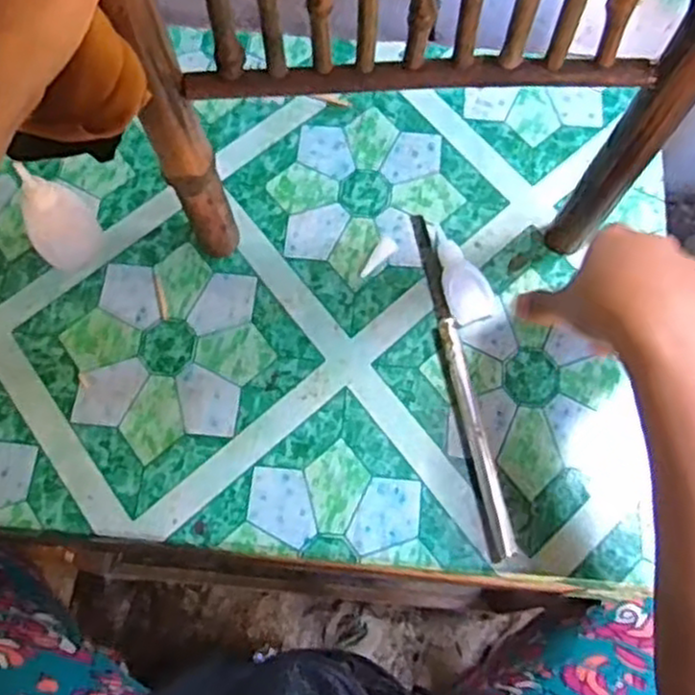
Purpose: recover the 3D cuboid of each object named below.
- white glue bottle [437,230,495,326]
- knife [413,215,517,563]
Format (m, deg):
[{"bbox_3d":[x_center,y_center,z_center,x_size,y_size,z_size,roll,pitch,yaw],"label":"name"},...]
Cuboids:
[{"bbox_3d":[0.081,-0.048,0.512,0.032,0.013,0.065,-10,70,-3],"label":"white glue bottle"},{"bbox_3d":[0.074,0.018,0.489,0.014,0.012,0.237,-10,70,-3],"label":"knife"}]

